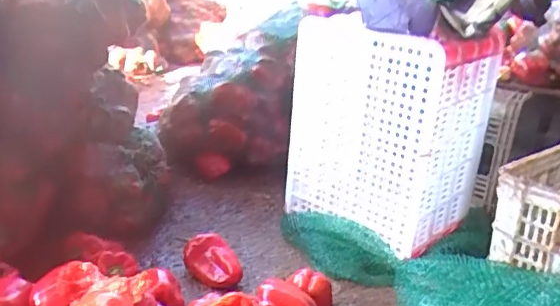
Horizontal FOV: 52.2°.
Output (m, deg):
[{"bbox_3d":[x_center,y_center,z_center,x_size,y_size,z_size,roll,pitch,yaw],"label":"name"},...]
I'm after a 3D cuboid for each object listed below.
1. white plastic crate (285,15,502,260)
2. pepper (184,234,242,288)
[{"bbox_3d":[0.254,-0.076,1.377,0.380,0.450,0.323,23,28,38],"label":"white plastic crate"},{"bbox_3d":[-0.140,0.230,1.179,0.099,0.079,0.119,-4,23,-20],"label":"pepper"}]

